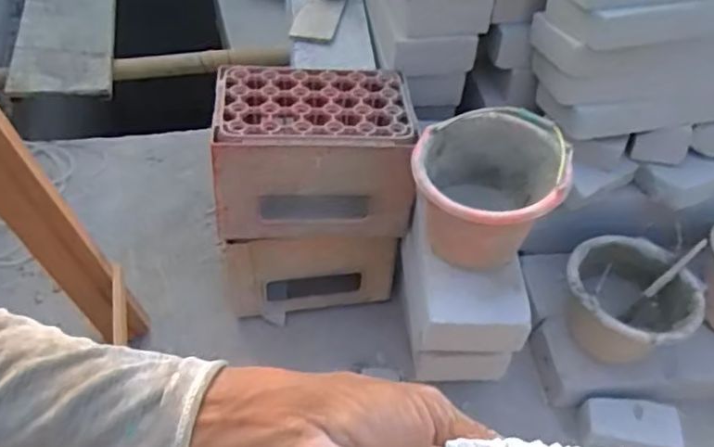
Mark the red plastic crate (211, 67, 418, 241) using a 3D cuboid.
[{"bbox_3d":[-0.104,-0.160,1.525,0.427,0.288,0.287,-2,48,-6],"label":"red plastic crate"}]

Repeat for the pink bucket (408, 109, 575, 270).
[{"bbox_3d":[0.252,-0.058,1.319,0.285,0.226,0.310,2,48,-2],"label":"pink bucket"}]

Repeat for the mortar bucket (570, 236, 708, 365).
[{"bbox_3d":[0.639,0.201,1.574,0.289,0.221,0.286,2,48,-2],"label":"mortar bucket"}]

